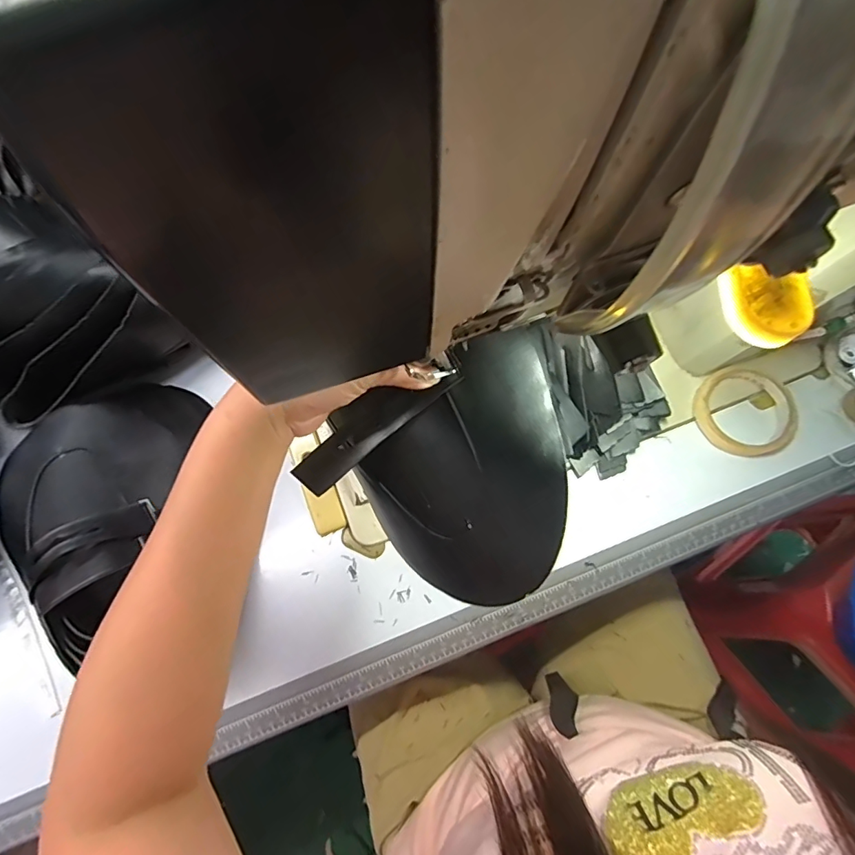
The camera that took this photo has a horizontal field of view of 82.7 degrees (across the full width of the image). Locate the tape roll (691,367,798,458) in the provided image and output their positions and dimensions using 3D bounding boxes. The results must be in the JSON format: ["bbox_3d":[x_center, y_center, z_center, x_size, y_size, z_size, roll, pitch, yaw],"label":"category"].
[{"bbox_3d":[0.305,-0.018,0.459,0.089,0.018,0.088,-1,70,2],"label":"tape roll"}]

